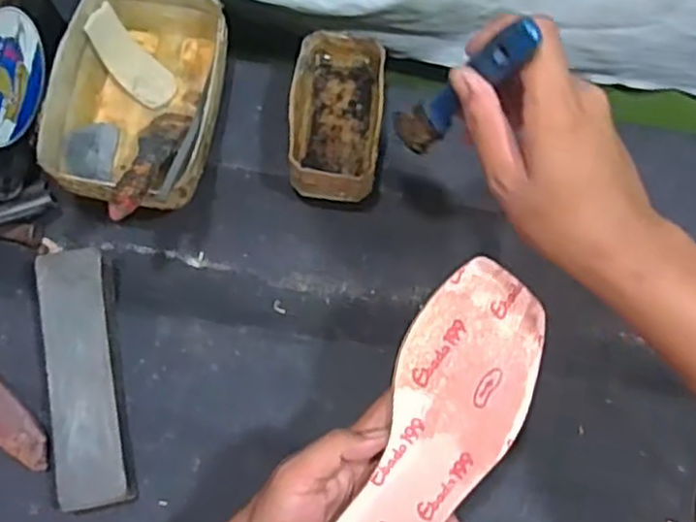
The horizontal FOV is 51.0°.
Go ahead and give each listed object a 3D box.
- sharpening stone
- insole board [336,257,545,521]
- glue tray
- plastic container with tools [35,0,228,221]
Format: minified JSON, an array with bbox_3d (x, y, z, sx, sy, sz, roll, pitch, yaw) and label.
[{"bbox_3d":[-0.204,0.090,0.570,0.053,0.039,0.194,-11,75,-5],"label":"sharpening stone"},{"bbox_3d":[0.053,0.118,0.453,0.082,0.010,0.237,24,85,0],"label":"insole board"},{"bbox_3d":[-0.009,-0.119,0.606,0.073,0.052,0.131,5,74,0],"label":"glue tray"},{"bbox_3d":[-0.170,-0.127,0.597,0.127,0.090,0.213,10,74,1],"label":"plastic container with tools"}]

